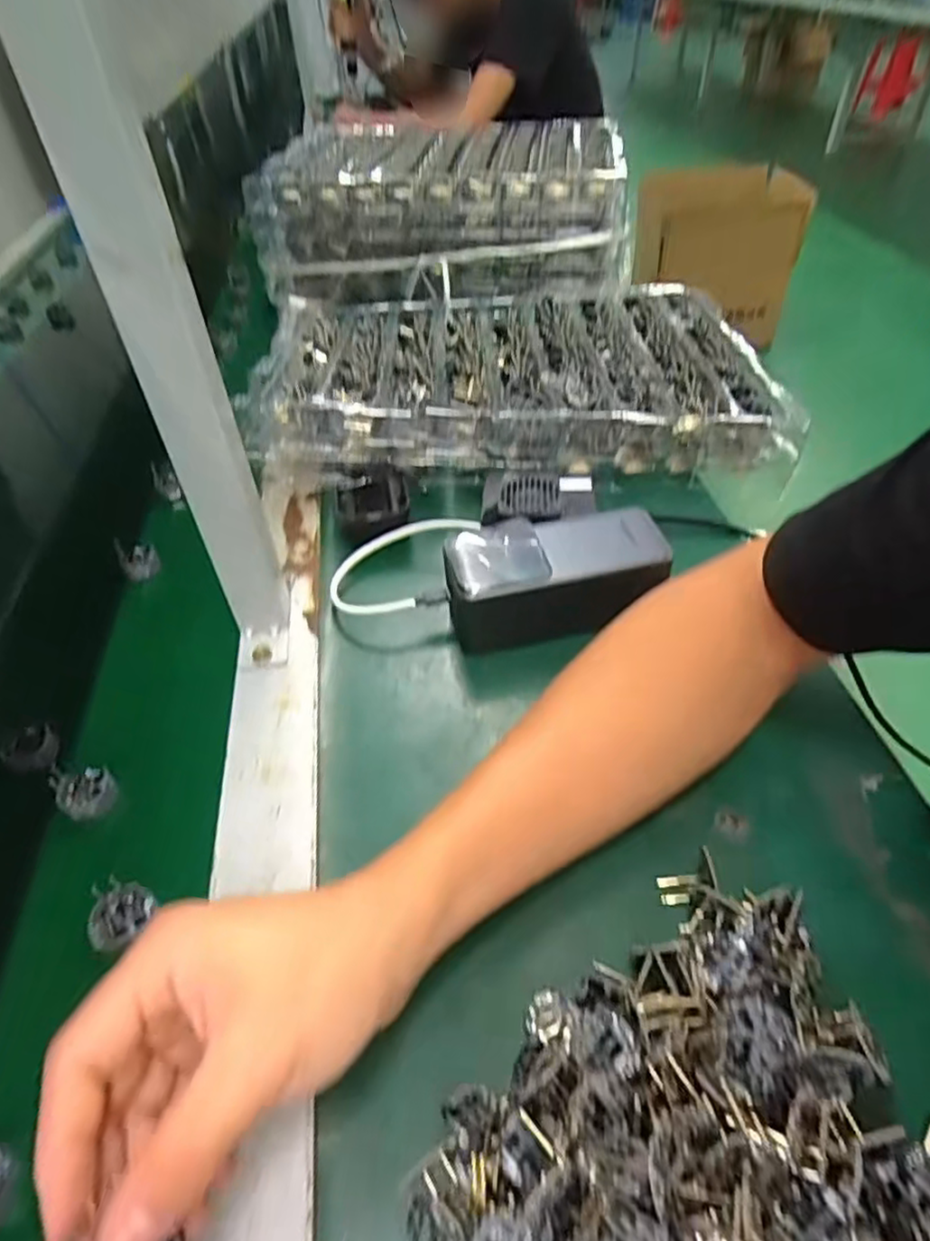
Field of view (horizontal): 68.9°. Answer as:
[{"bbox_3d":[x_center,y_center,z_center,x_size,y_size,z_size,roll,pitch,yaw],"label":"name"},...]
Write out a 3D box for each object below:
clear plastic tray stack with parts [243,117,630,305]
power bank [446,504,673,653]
[{"bbox_3d":[-0.016,-0.488,0.805,0.413,0.131,0.279,7,46,10],"label":"clear plastic tray stack with parts"},{"bbox_3d":[0.056,-0.024,0.427,0.132,0.060,0.059,-9,45,-5],"label":"power bank"}]

